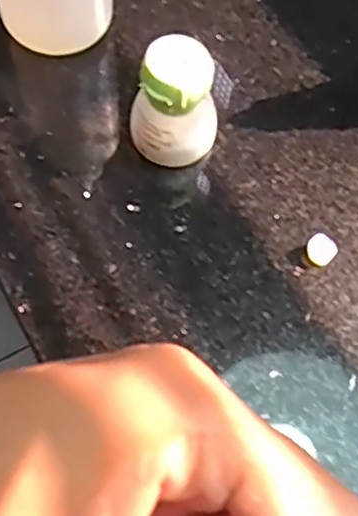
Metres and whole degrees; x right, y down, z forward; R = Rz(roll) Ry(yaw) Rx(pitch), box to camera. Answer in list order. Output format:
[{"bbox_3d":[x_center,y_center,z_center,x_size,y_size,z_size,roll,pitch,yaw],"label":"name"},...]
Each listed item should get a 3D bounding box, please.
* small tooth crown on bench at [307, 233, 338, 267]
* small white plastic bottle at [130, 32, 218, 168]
[{"bbox_3d":[0.053,-0.003,0.239,0.009,0.007,0.010,-41,73,-18],"label":"small tooth crown on bench"},{"bbox_3d":[-0.001,-0.057,0.239,0.030,0.046,0.025,7,66,1],"label":"small white plastic bottle"}]

